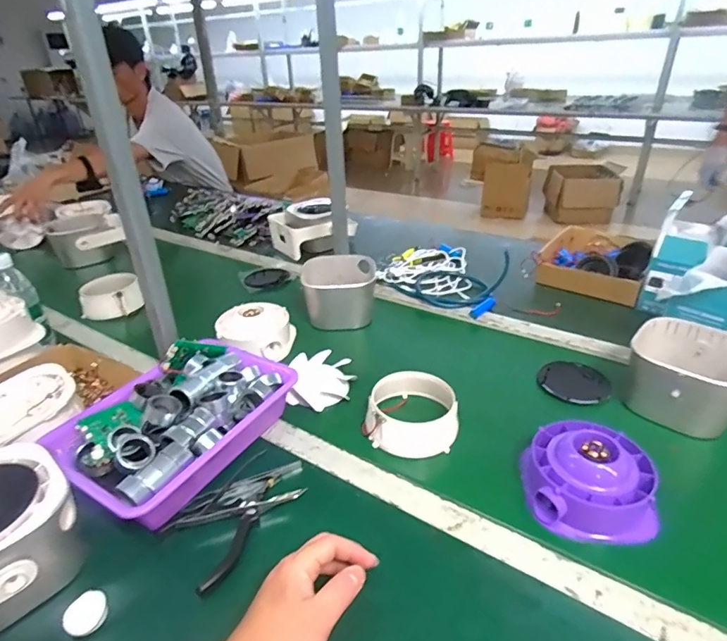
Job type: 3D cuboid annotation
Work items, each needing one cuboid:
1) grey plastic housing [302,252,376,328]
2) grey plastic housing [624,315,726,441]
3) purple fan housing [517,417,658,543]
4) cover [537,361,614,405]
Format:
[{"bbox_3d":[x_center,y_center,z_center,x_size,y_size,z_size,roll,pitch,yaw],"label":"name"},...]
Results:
[{"bbox_3d":[-0.049,-0.060,0.924,0.136,0.092,0.146,-2,30,1],"label":"grey plastic housing"},{"bbox_3d":[0.458,0.077,0.655,0.140,0.091,0.151,19,36,33],"label":"grey plastic housing"},{"bbox_3d":[0.256,0.171,0.530,0.130,0.064,0.130,5,31,14],"label":"purple fan housing"},{"bbox_3d":[0.338,0.098,0.738,0.105,0.013,0.105,-2,30,1],"label":"cover"}]

